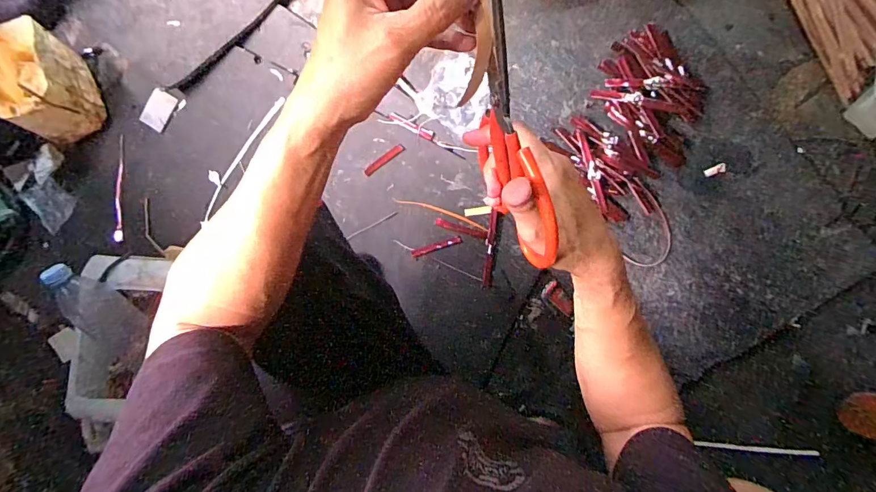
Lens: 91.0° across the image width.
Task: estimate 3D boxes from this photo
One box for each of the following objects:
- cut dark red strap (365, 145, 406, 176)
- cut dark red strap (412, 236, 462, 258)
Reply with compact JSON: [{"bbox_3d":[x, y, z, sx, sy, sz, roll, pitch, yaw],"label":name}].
[{"bbox_3d":[-0.095,-0.154,0.765,0.083,0.005,0.016,-35,85,7],"label":"cut dark red strap"},{"bbox_3d":[-0.002,0.001,0.773,0.092,0.004,0.014,-18,87,8],"label":"cut dark red strap"}]

